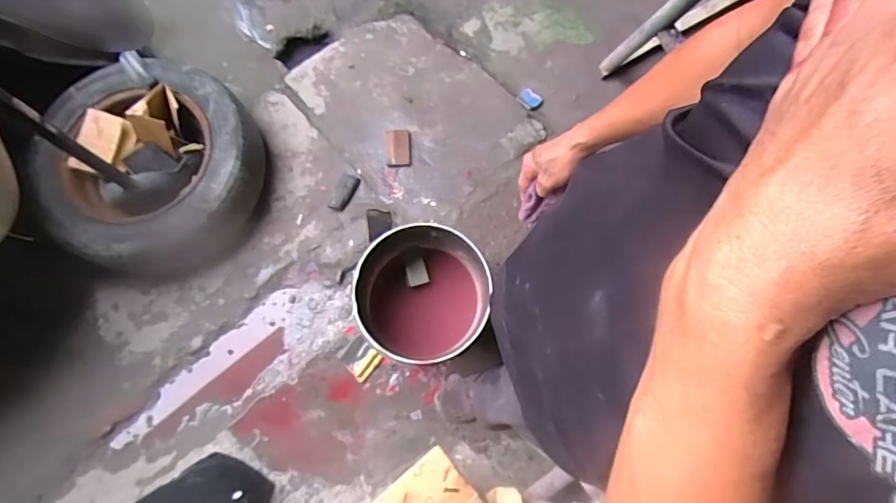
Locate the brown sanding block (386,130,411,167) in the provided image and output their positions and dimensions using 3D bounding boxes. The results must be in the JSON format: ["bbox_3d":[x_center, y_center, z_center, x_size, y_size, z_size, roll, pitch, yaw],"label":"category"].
[{"bbox_3d":[-0.151,-0.319,1.502,0.073,0.022,0.122,-3,78,-3],"label":"brown sanding block"}]

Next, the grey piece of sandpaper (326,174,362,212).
[{"bbox_3d":[-0.313,-0.178,1.462,0.069,0.025,0.119,20,76,4],"label":"grey piece of sandpaper"}]

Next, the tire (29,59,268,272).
[{"bbox_3d":[-0.808,-0.250,1.357,0.553,0.200,0.571,-10,78,-4],"label":"tire"}]

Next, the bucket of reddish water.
[{"bbox_3d":[-0.063,0.118,1.237,0.305,0.342,0.294,0,77,-2],"label":"bucket of reddish water"}]

